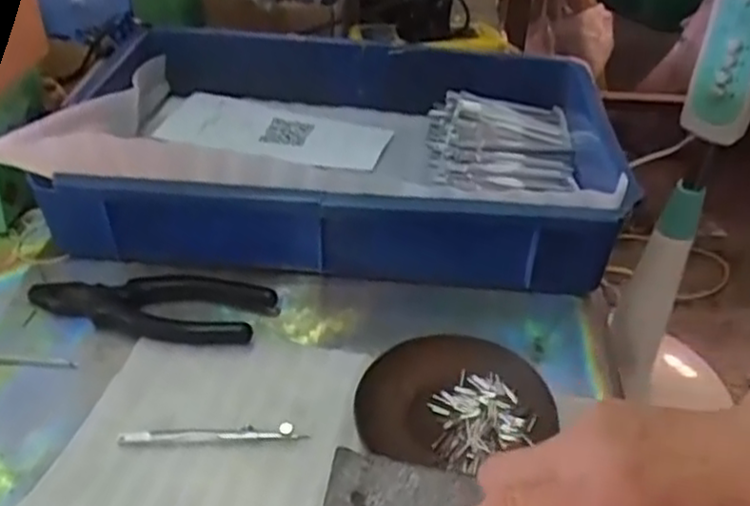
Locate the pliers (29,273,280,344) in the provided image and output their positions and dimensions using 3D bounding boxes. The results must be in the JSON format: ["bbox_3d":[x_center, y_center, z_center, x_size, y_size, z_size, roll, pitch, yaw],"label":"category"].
[{"bbox_3d":[-0.153,0.036,0.491,0.167,0.017,0.047,4,40,2],"label":"pliers"}]

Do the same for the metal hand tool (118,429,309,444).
[{"bbox_3d":[-0.095,0.105,0.422,0.106,0.004,0.010,0,40,-2],"label":"metal hand tool"}]

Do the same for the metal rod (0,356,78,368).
[{"bbox_3d":[-0.237,0.068,0.465,0.092,0.004,0.007,4,40,2],"label":"metal rod"}]

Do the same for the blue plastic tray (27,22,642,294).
[{"bbox_3d":[-0.021,-0.101,0.598,0.418,0.090,0.286,5,40,3],"label":"blue plastic tray"}]

